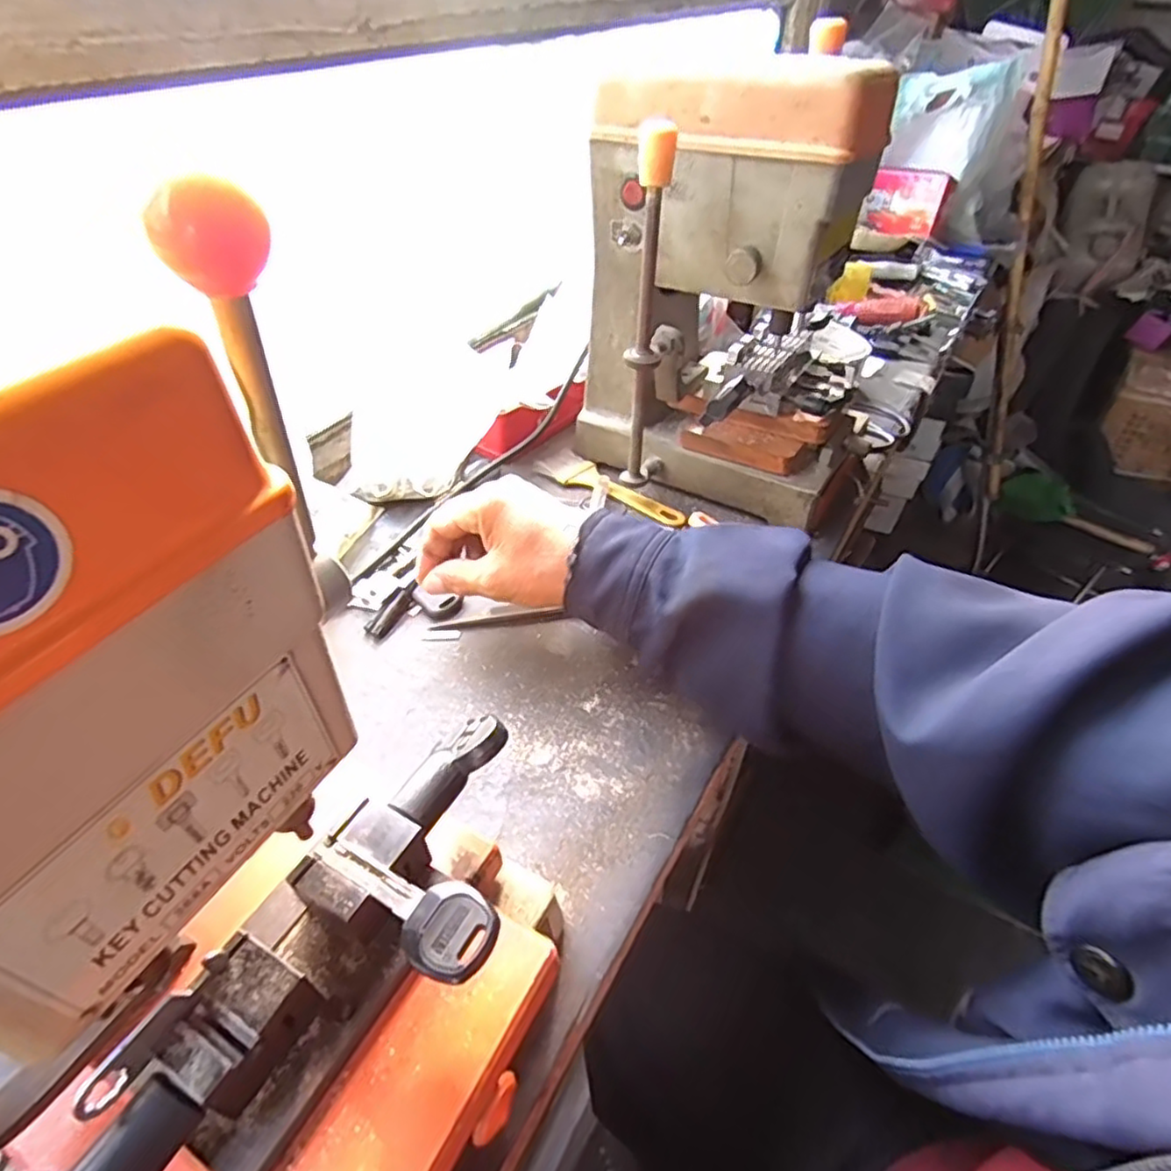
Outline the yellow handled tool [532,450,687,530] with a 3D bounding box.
[{"bbox_3d":[0.021,-0.089,0.591,0.146,0.012,0.043,33,51,27],"label":"yellow handled tool"}]

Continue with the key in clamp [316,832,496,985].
[{"bbox_3d":[-0.061,0.101,0.222,0.070,0.004,0.027,26,49,22],"label":"key in clamp"}]

